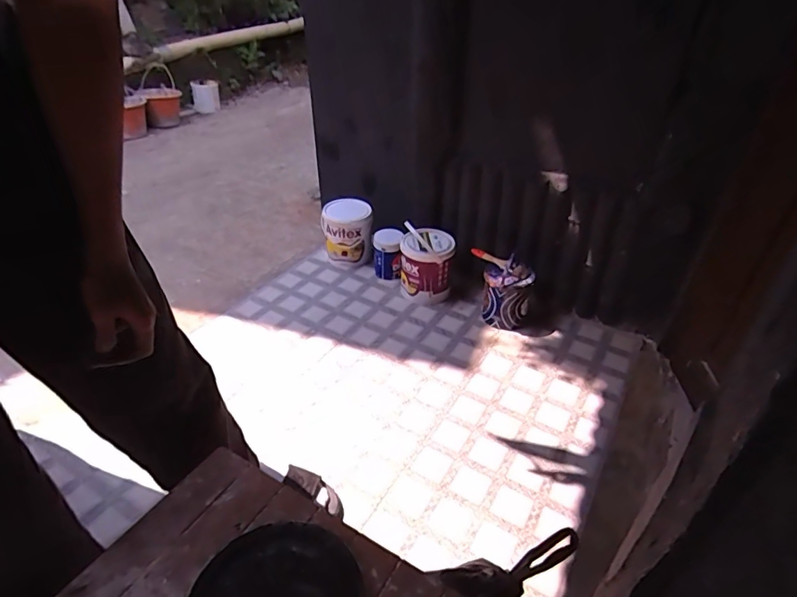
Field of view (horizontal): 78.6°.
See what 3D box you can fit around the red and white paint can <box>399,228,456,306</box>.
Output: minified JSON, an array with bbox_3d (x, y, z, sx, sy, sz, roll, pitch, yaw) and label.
[{"bbox_3d":[0.093,-0.100,1.667,0.172,0.232,0.168,1,37,-1],"label":"red and white paint can"}]

